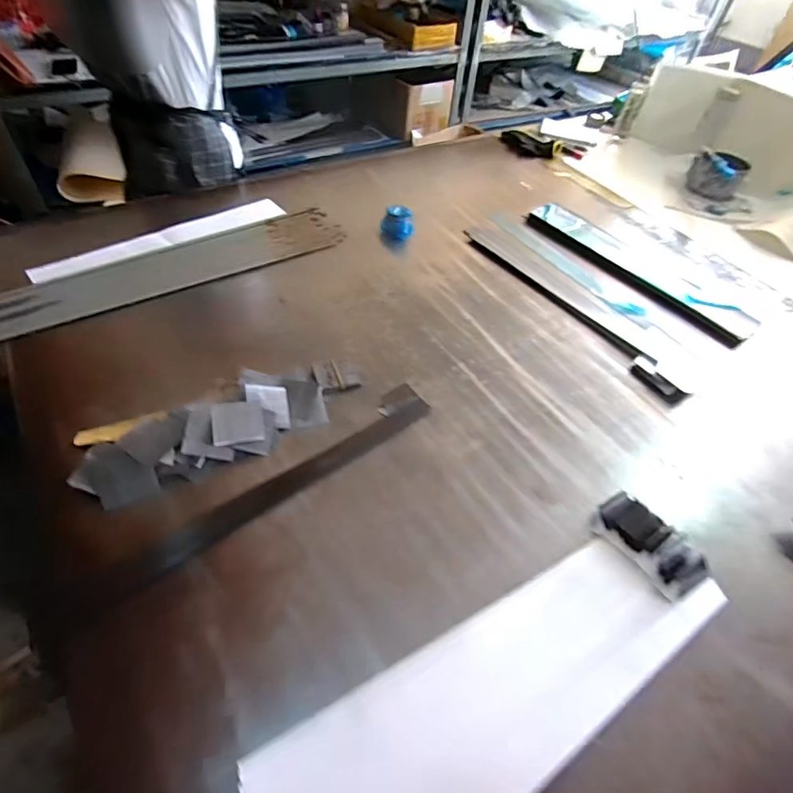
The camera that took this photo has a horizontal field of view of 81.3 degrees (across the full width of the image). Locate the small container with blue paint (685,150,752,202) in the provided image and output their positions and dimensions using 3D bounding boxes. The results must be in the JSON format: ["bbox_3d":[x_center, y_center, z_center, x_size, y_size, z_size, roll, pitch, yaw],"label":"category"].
[{"bbox_3d":[0.901,-0.626,1.300,0.143,0.091,0.133,30,53,18],"label":"small container with blue paint"}]

